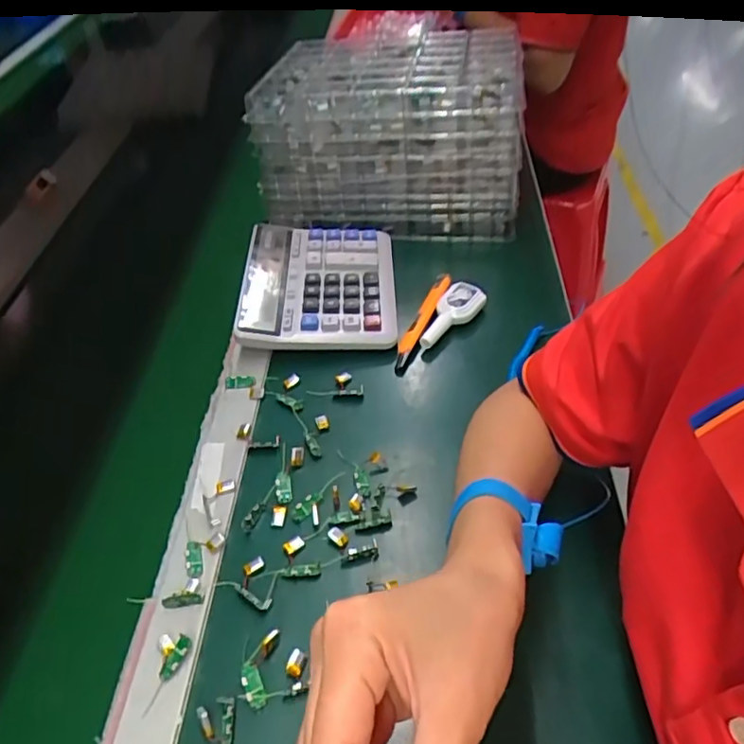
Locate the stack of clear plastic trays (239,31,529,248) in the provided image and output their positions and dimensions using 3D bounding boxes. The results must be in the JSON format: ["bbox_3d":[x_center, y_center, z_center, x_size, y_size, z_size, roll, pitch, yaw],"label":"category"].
[{"bbox_3d":[0.026,-0.292,0.745,0.303,0.163,0.201,4,46,10],"label":"stack of clear plastic trays"}]

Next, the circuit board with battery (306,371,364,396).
[{"bbox_3d":[-0.033,0.010,0.565,0.052,0.004,0.028,1,45,6],"label":"circuit board with battery"}]

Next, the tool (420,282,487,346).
[{"bbox_3d":[0.076,-0.057,0.608,0.036,0.021,0.088,32,68,31],"label":"tool"}]

